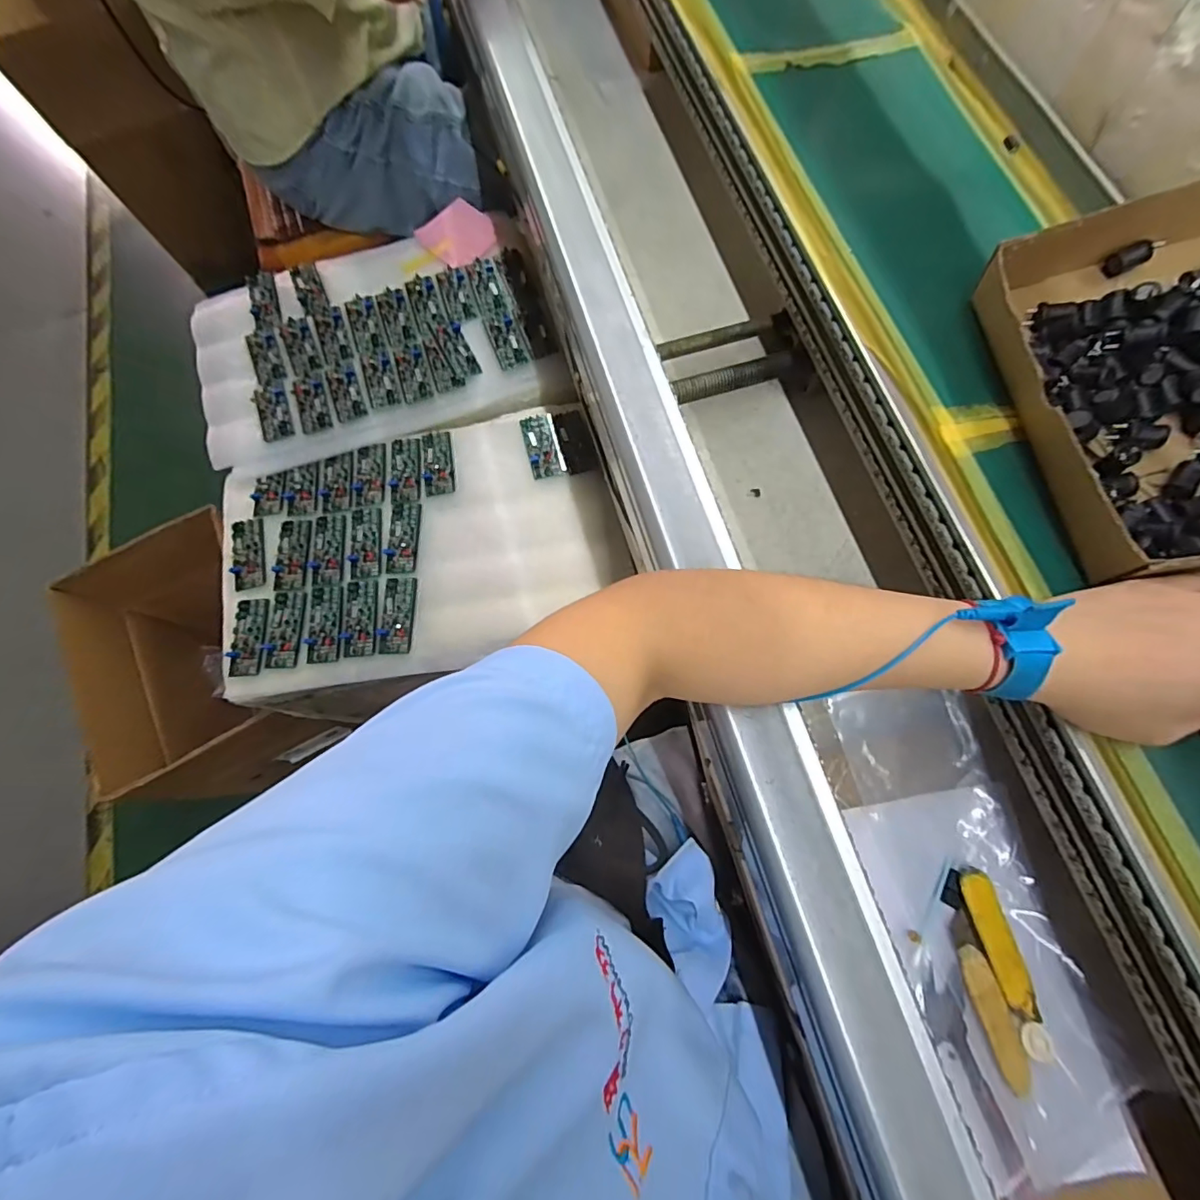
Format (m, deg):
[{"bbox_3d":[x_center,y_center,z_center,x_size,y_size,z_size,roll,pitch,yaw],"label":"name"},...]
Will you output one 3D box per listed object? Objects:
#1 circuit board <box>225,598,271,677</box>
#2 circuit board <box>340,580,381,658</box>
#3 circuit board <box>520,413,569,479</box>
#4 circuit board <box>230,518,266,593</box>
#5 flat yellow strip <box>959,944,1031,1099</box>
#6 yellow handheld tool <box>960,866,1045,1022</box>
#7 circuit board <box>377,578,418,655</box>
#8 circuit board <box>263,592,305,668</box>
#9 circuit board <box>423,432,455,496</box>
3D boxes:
[{"bbox_3d":[-0.367,0.037,0.555,0.038,0.009,0.082,-8,72,0],"label":"circuit board"},{"bbox_3d":[-0.250,0.018,0.554,0.035,0.006,0.081,-5,72,1],"label":"circuit board"},{"bbox_3d":[-0.066,-0.179,0.612,0.039,0.006,0.082,-16,72,-3],"label":"circuit board"},{"bbox_3d":[-0.386,-0.051,0.581,0.035,0.007,0.082,-13,72,-2],"label":"circuit board"},{"bbox_3d":[0.250,0.263,0.333,0.021,0.006,0.077,-14,72,-2],"label":"flat yellow strip"},{"bbox_3d":[0.261,0.224,0.344,0.021,0.012,0.091,-17,72,-3],"label":"yellow handheld tool"},{"bbox_3d":[-0.211,0.016,0.553,0.034,0.006,0.082,-1,72,2],"label":"circuit board"},{"bbox_3d":[-0.329,0.031,0.556,0.037,0.007,0.080,1,72,3],"label":"circuit board"},{"bbox_3d":[-0.189,-0.162,0.620,0.035,0.004,0.083,-8,72,0],"label":"circuit board"}]

